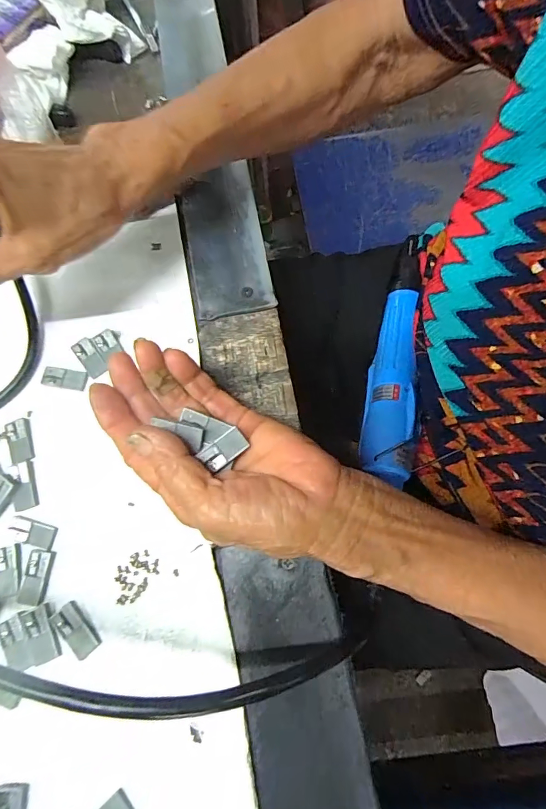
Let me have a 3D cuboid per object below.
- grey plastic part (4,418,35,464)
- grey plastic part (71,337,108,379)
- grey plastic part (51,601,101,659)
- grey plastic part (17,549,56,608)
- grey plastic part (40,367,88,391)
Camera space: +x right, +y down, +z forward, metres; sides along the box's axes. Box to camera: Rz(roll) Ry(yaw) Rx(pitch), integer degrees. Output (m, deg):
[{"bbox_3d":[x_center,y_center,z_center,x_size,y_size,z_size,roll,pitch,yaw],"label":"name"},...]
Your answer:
[{"bbox_3d":[-0.155,0.022,0.251,0.013,0.004,0.028,-21,72,-5],"label":"grey plastic part"},{"bbox_3d":[-0.119,-0.031,0.266,0.013,0.004,0.028,-33,74,-9],"label":"grey plastic part"},{"bbox_3d":[-0.104,0.119,0.217,0.014,0.004,0.028,-42,75,-11],"label":"grey plastic part"},{"bbox_3d":[-0.130,0.095,0.225,0.014,0.004,0.028,6,72,4],"label":"grey plastic part"},{"bbox_3d":[-0.134,-0.017,0.263,0.029,0.004,0.013,8,72,5],"label":"grey plastic part"}]

